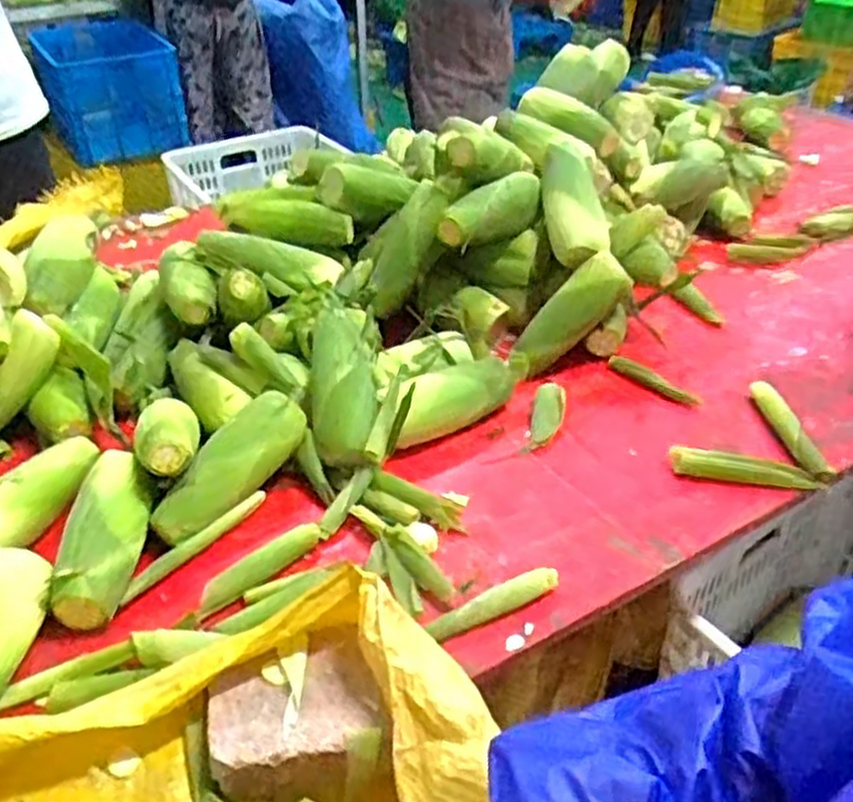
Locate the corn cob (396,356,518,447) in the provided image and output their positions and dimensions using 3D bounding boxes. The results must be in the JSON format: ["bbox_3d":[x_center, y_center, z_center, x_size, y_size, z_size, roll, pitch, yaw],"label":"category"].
[{"bbox_3d":[0.025,-0.014,0.939,0.165,0.074,0.070,-18,39,-22],"label":"corn cob"}]

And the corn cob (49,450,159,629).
[{"bbox_3d":[-0.298,0.124,0.752,0.063,0.065,0.185,-3,36,-2],"label":"corn cob"}]

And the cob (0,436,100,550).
[{"bbox_3d":[-0.393,0.097,0.787,0.070,0.057,0.187,18,40,25],"label":"cob"}]

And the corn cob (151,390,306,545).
[{"bbox_3d":[-0.198,0.065,0.803,0.050,0.058,0.187,23,57,30],"label":"corn cob"}]

